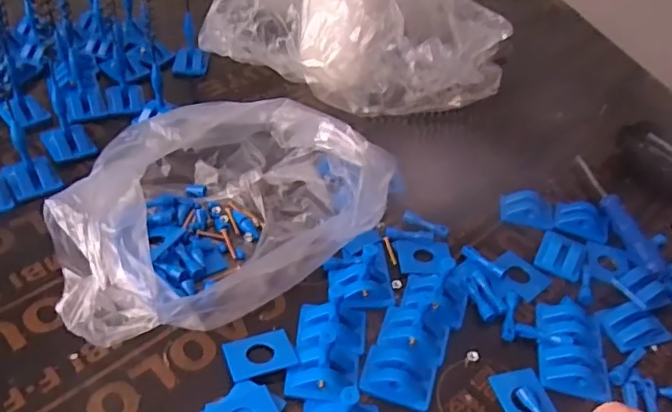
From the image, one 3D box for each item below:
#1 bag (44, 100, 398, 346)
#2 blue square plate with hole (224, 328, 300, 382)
[{"bbox_3d":[-0.083,-0.011,0.406,0.232,0.089,0.156,-20,48,-27],"label":"bag"},{"bbox_3d":[-0.047,0.092,0.360,0.042,0.006,0.033,-13,46,-22],"label":"blue square plate with hole"}]

